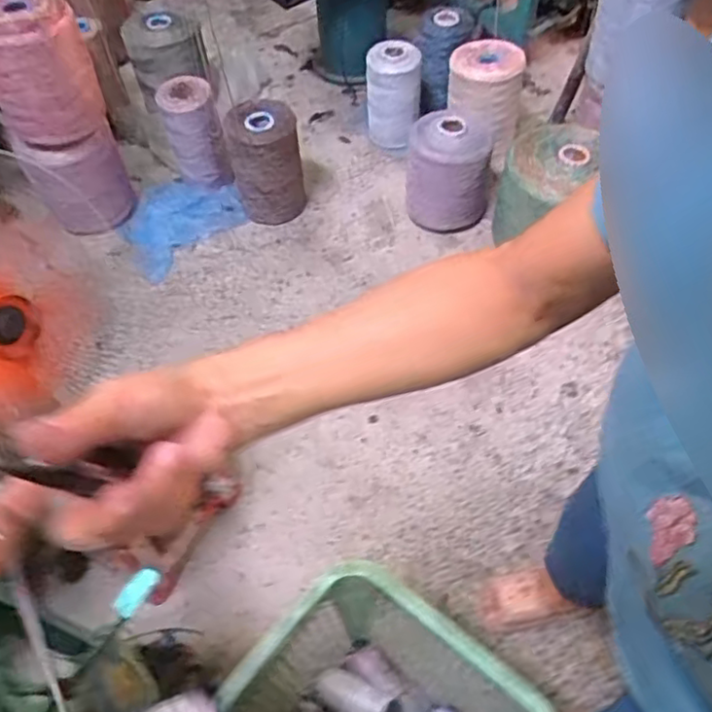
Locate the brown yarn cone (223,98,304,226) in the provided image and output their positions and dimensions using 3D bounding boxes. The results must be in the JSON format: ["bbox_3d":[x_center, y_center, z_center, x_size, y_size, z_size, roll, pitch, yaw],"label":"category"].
[{"bbox_3d":[-0.229,-0.511,1.699,0.177,0.282,0.196,-7,56,-3],"label":"brown yarn cone"}]

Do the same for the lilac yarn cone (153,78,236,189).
[{"bbox_3d":[-0.438,-0.600,1.752,0.141,0.285,0.129,-1,56,1],"label":"lilac yarn cone"}]

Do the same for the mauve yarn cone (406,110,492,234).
[{"bbox_3d":[0.238,-0.463,1.652,0.210,0.270,0.198,1,56,3],"label":"mauve yarn cone"}]

